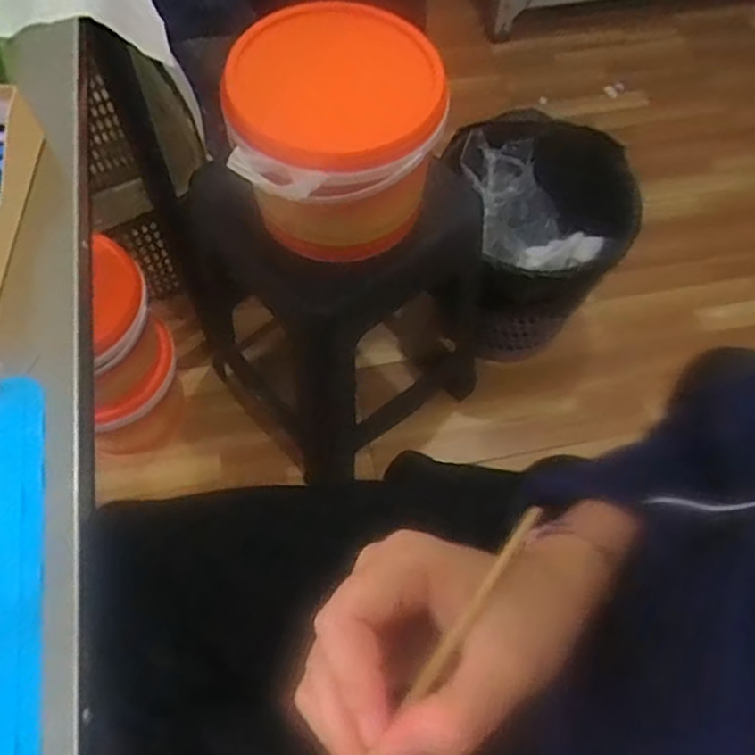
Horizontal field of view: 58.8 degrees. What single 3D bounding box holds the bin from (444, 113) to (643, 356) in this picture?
[{"bbox_3d":[0.265,-0.227,1.129,0.300,0.290,0.287,-1,62,-3],"label":"bin"}]

